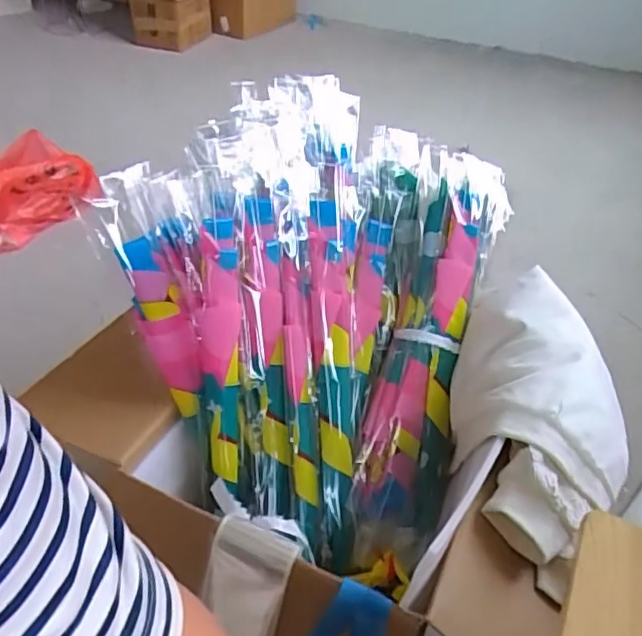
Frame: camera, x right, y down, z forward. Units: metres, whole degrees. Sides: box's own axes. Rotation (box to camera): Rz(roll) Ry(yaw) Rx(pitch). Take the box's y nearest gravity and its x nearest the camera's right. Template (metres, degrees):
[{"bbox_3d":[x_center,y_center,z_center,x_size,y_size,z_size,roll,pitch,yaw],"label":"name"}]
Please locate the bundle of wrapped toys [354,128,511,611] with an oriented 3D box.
[{"bbox_3d":[0.156,0.039,0.942,0.226,0.078,0.691,7,82,7],"label":"bundle of wrapped toys"}]

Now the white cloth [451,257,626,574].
[{"bbox_3d":[0.297,0.112,0.805,0.200,0.115,0.404,3,39,-1],"label":"white cloth"}]

